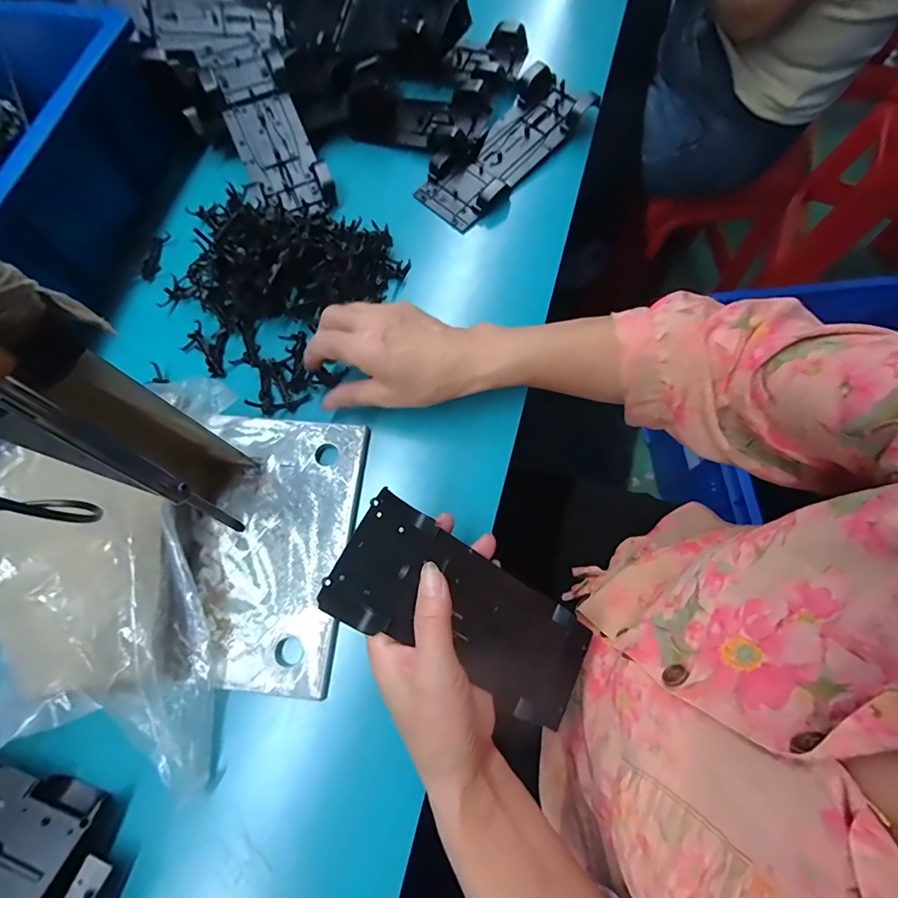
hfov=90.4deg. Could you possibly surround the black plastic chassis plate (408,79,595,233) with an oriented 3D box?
[{"bbox_3d":[0.056,-0.294,0.439,0.186,0.020,0.068,-44,75,-6],"label":"black plastic chassis plate"}]

